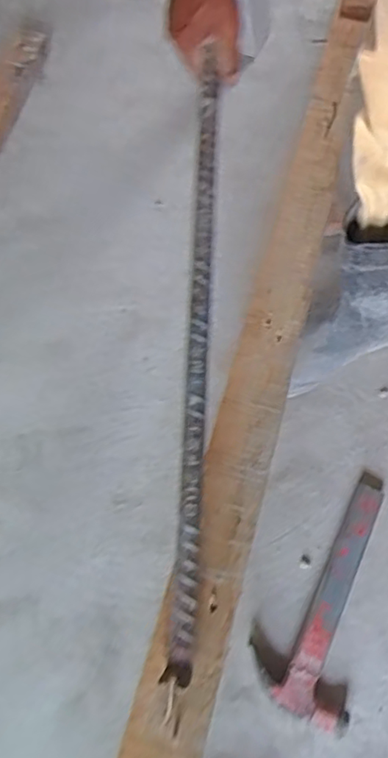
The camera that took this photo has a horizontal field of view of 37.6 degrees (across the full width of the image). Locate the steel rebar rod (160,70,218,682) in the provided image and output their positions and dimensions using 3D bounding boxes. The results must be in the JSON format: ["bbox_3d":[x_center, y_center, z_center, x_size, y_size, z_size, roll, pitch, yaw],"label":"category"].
[{"bbox_3d":[0.002,-0.037,0.534,0.018,0.020,0.571,3,76,0],"label":"steel rebar rod"}]

